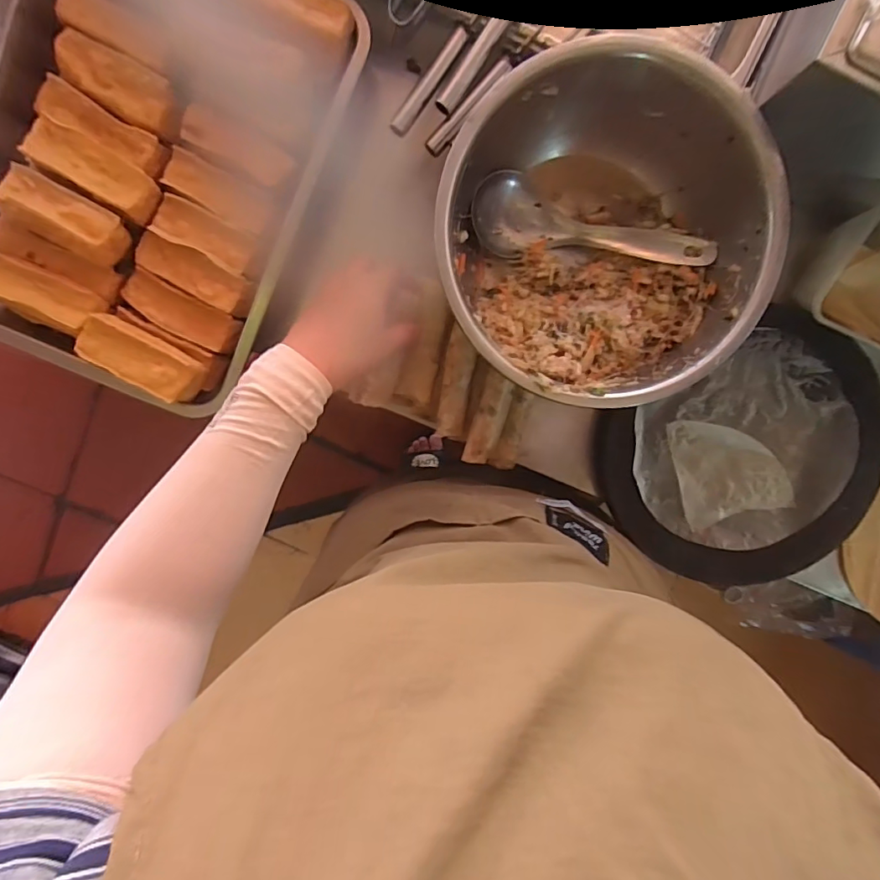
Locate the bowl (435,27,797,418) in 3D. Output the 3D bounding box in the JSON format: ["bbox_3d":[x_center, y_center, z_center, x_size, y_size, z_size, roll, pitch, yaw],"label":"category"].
[{"bbox_3d":[0.136,-0.160,0.450,0.262,0.119,0.240,0,98,-1],"label":"bowl"}]

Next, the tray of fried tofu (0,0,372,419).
[{"bbox_3d":[-0.263,-0.247,0.443,0.285,0.055,0.385,23,97,-4],"label":"tray of fried tofu"}]

